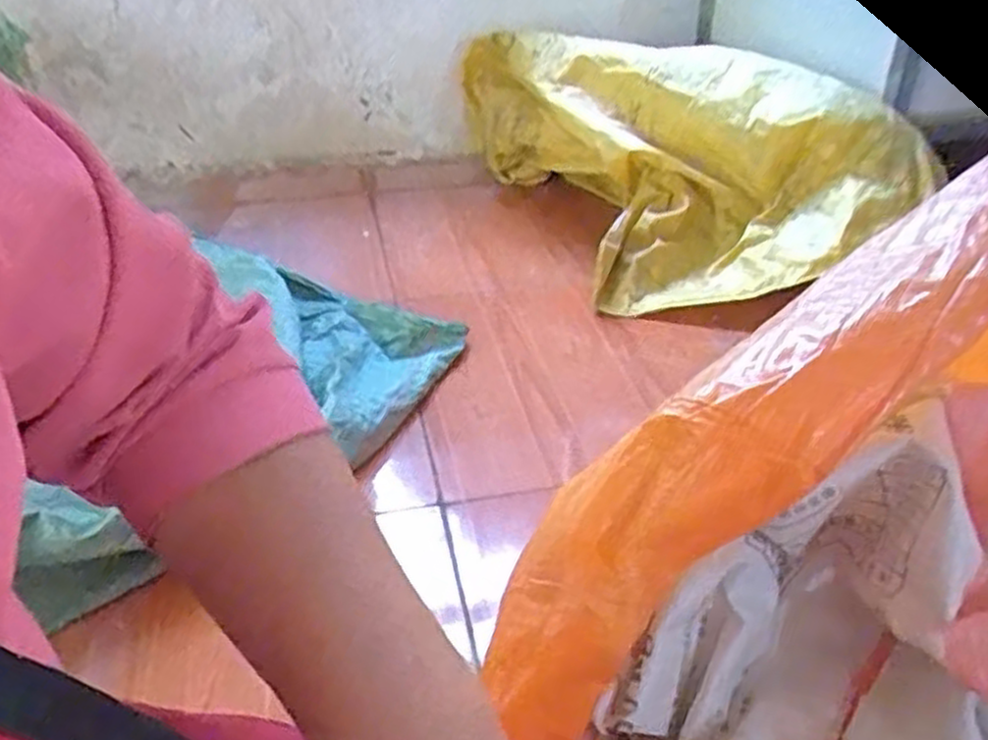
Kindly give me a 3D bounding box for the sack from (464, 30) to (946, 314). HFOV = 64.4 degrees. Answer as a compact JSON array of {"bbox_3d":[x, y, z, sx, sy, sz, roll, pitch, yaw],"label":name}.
[{"bbox_3d":[0.447,-0.503,1.845,0.795,0.431,0.911,-10,36,-13],"label":"sack"}]

